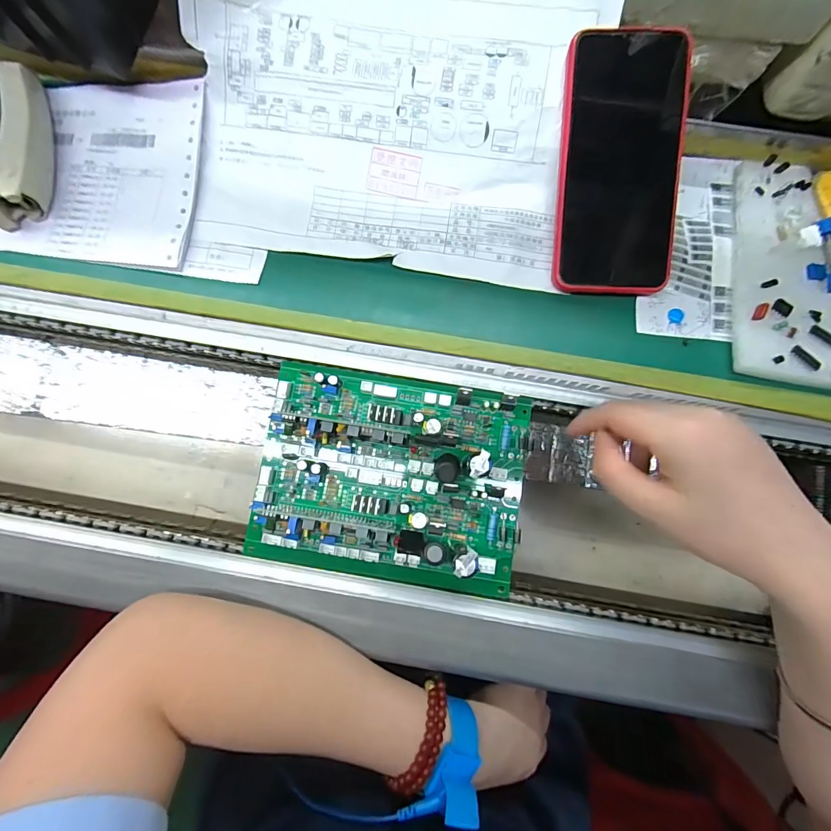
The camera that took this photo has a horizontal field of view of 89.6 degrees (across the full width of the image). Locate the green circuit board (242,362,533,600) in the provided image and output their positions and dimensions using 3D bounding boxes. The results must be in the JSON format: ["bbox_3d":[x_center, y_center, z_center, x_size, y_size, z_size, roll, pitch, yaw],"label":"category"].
[{"bbox_3d":[-0.016,0.041,0.277,0.178,0.040,0.136,9,83,2],"label":"green circuit board"}]

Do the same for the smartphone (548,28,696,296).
[{"bbox_3d":[0.135,-0.165,0.277,0.076,0.007,0.160,3,97,3],"label":"smartphone"}]

